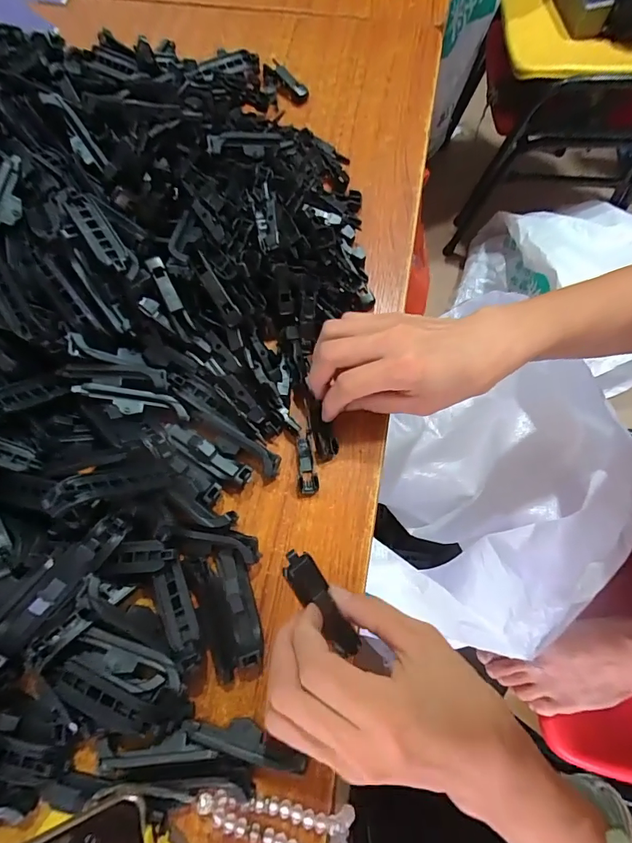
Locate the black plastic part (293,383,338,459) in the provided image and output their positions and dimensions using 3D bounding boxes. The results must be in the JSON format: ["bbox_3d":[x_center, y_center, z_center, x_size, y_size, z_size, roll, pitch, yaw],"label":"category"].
[{"bbox_3d":[-0.001,-0.002,0.306,0.016,0.008,0.060,-22,72,-7],"label":"black plastic part"}]

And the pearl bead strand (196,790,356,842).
[{"bbox_3d":[-0.022,0.222,0.228,0.083,0.011,0.029,11,71,5],"label":"pearl bead strand"}]

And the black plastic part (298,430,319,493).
[{"bbox_3d":[-0.006,0.030,0.298,0.013,0.005,0.043,-4,70,0],"label":"black plastic part"}]

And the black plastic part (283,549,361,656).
[{"bbox_3d":[0.004,0.102,0.232,0.016,0.011,0.075,-31,114,-9],"label":"black plastic part"}]

